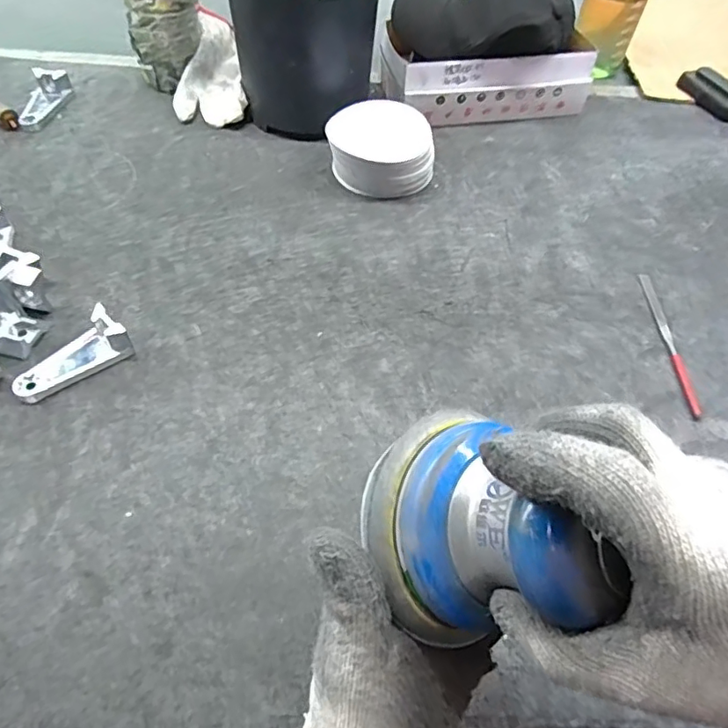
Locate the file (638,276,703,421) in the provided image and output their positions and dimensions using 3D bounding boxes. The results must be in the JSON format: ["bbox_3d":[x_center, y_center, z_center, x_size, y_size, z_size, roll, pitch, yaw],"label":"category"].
[{"bbox_3d":[0.297,-0.026,0.533,0.012,0.005,0.175,4,53,-1],"label":"file"}]

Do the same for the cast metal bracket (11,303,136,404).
[{"bbox_3d":[-0.251,-0.010,0.463,0.094,0.031,0.041,-31,61,-24],"label":"cast metal bracket"}]

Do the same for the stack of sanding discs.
[{"bbox_3d":[0.022,-0.253,0.647,0.126,0.064,0.108,5,53,0],"label":"stack of sanding discs"}]

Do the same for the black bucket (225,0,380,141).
[{"bbox_3d":[-0.071,-0.399,0.672,0.162,0.177,0.169,2,53,-3],"label":"black bucket"}]

